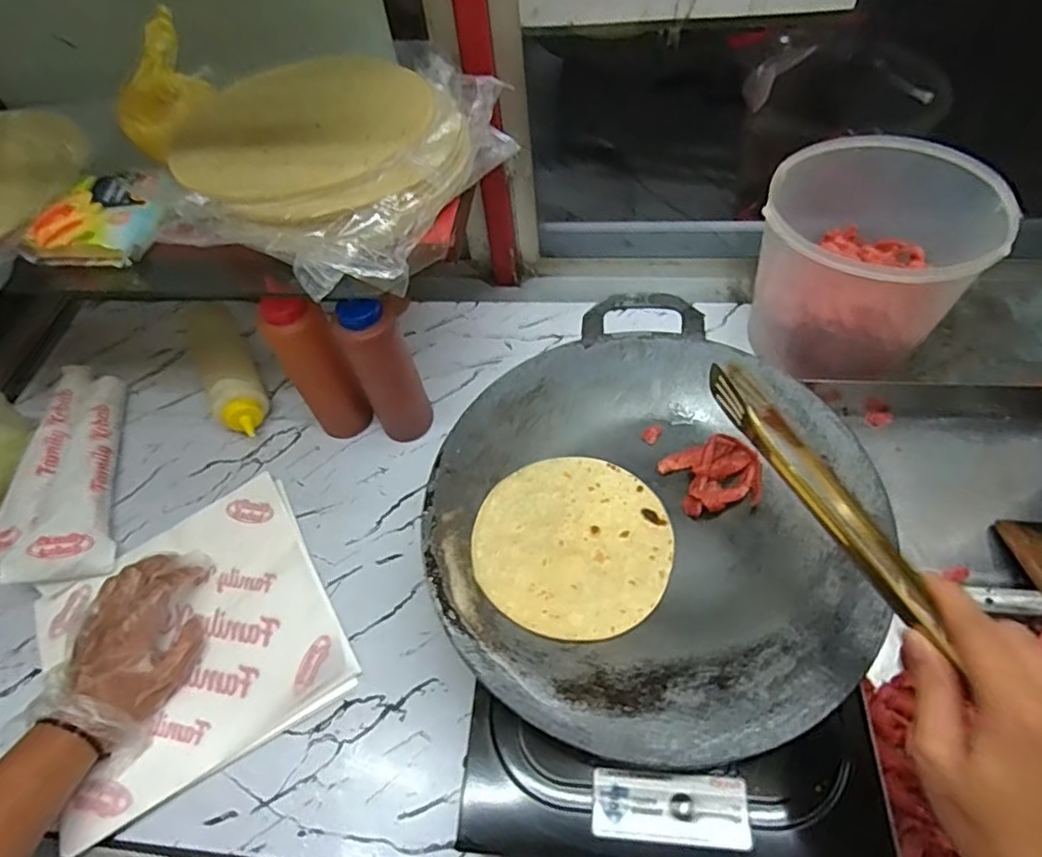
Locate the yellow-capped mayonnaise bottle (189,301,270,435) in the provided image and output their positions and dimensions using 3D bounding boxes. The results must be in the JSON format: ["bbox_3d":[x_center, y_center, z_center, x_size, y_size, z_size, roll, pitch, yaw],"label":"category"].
[{"bbox_3d":[-0.368,-0.084,0.752,0.058,0.055,0.261,-26,57,-15],"label":"yellow-capped mayonnaise bottle"}]

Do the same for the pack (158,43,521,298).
[{"bbox_3d":[-0.158,-0.233,0.505,0.243,0.055,0.250,19,57,15],"label":"pack"}]

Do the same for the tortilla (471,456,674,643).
[{"bbox_3d":[0.039,0.084,0.457,0.142,0.009,0.141,-1,54,2],"label":"tortilla"}]

